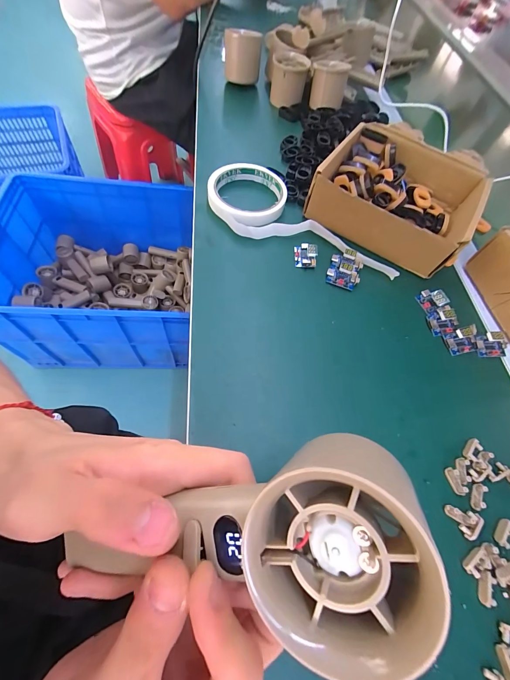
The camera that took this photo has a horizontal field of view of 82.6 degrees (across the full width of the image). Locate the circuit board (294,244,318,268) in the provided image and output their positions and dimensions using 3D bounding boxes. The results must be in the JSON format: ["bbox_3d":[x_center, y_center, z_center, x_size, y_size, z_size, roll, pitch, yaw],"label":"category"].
[{"bbox_3d":[0.055,-0.093,0.313,0.022,0.013,0.029,5,62,-6],"label":"circuit board"}]

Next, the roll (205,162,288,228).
[{"bbox_3d":[-0.009,-0.170,0.340,0.088,0.019,0.095,3,62,-7],"label":"roll"}]

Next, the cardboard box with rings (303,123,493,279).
[{"bbox_3d":[0.169,-0.169,0.342,0.174,0.055,0.162,33,63,9],"label":"cardboard box with rings"}]

